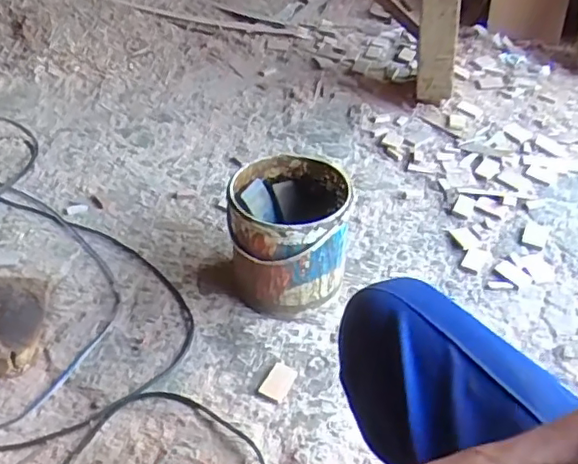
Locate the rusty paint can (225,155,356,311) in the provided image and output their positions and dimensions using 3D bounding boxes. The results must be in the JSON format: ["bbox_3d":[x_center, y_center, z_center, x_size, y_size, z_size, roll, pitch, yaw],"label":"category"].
[{"bbox_3d":[-0.003,0.007,0.941,0.169,0.190,0.178,2,42,-2],"label":"rusty paint can"}]

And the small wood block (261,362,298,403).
[{"bbox_3d":[-0.013,0.209,0.852,0.037,0.009,0.054,19,45,17],"label":"small wood block"}]

